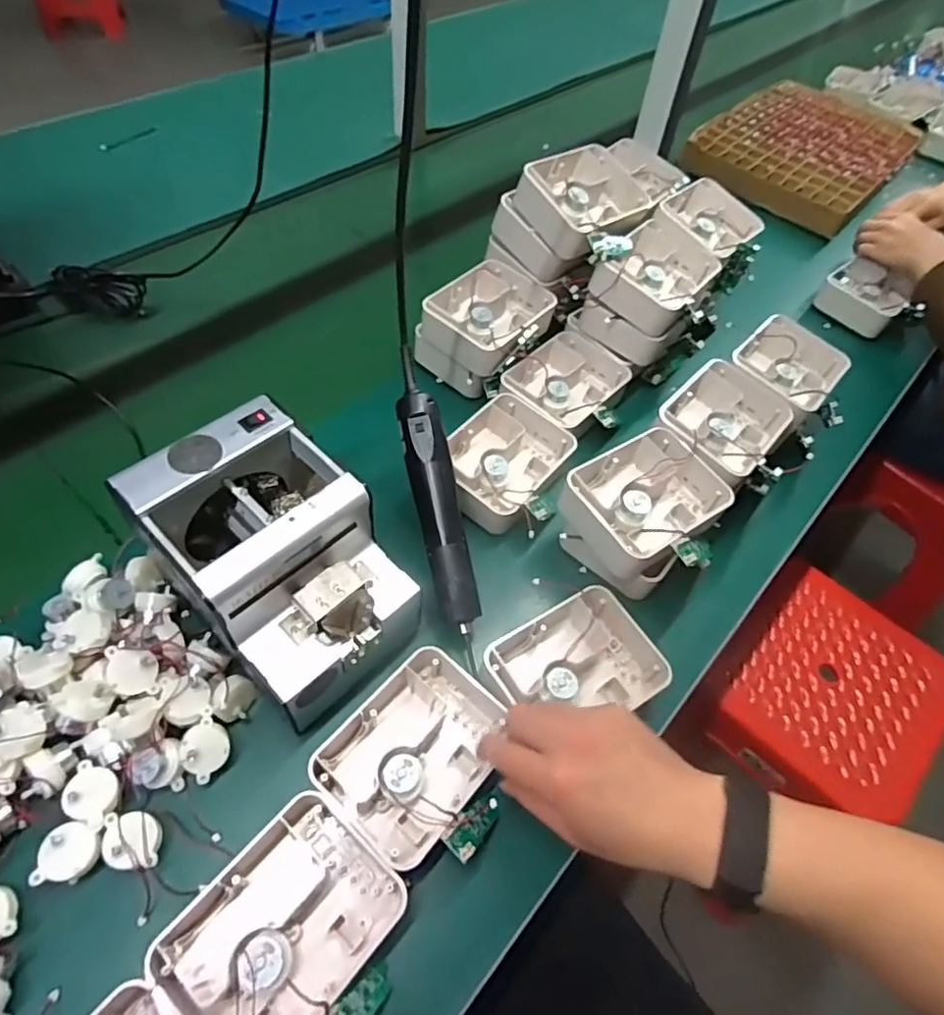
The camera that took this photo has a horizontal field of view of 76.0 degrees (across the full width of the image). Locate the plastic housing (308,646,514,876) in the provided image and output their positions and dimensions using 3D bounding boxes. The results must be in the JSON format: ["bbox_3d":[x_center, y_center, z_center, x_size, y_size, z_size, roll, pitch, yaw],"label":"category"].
[{"bbox_3d":[-0.039,0.177,0.443,0.099,0.047,0.130,35,58,19],"label":"plastic housing"}]

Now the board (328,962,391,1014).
[{"bbox_3d":[-0.067,0.293,0.351,0.022,0.009,0.066,40,16,22],"label":"board"}]

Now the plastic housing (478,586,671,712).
[{"bbox_3d":[0.080,0.125,0.489,0.128,0.040,0.099,-19,58,-19],"label":"plastic housing"}]

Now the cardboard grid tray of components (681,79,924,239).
[{"bbox_3d":[0.585,-0.628,1.061,0.299,0.045,0.437,37,59,20],"label":"cardboard grid tray of components"}]

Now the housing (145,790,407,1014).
[{"bbox_3d":[-0.114,0.258,0.373,0.099,0.041,0.126,38,59,20],"label":"housing"}]

